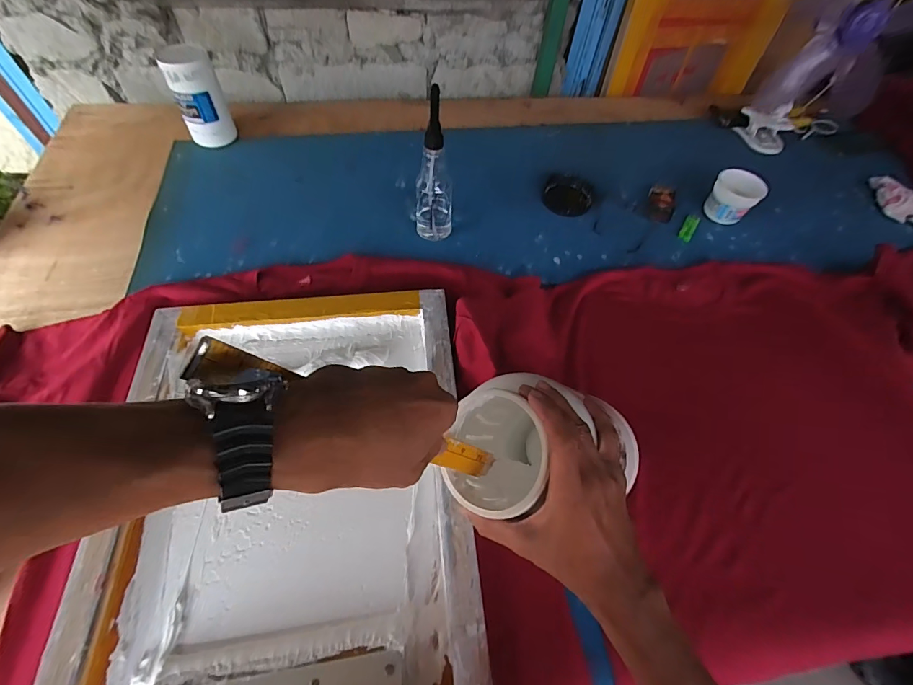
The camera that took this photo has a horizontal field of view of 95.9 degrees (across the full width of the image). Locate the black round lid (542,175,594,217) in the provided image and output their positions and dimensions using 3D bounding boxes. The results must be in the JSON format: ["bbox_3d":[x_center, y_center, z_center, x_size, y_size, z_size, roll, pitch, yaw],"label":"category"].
[{"bbox_3d":[0.238,-0.313,0.877,0.104,0.020,0.111,1,57,-2],"label":"black round lid"}]

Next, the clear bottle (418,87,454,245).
[{"bbox_3d":[-0.039,-0.300,0.728,0.069,0.238,0.075,0,57,-2],"label":"clear bottle"}]

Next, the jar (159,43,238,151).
[{"bbox_3d":[-0.545,-0.523,0.876,0.099,0.177,0.094,-21,61,-15],"label":"jar"}]

